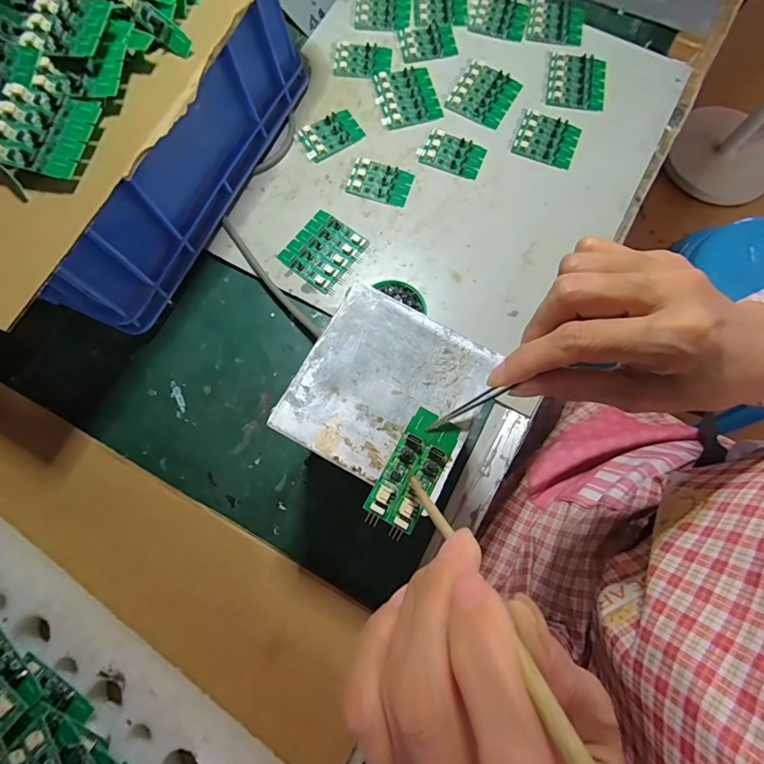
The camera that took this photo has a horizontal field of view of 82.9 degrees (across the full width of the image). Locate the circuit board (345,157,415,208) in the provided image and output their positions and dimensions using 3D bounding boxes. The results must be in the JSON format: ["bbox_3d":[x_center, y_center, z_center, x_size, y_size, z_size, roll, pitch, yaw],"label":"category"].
[{"bbox_3d":[-0.001,-0.207,0.443,0.061,0.006,0.043,18,77,5],"label":"circuit board"}]

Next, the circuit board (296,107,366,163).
[{"bbox_3d":[-0.054,-0.262,0.457,0.065,0.006,0.043,-30,78,-6],"label":"circuit board"}]

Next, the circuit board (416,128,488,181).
[{"bbox_3d":[0.074,-0.240,0.452,0.065,0.007,0.042,21,77,5],"label":"circuit board"}]

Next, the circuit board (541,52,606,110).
[{"bbox_3d":[0.211,-0.331,0.472,0.067,0.005,0.070,10,77,3],"label":"circuit board"}]

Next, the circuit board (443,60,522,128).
[{"bbox_3d":[0.111,-0.312,0.469,0.062,0.008,0.068,29,78,7],"label":"circuit board"}]

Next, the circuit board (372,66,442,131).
[{"bbox_3d":[0.027,-0.309,0.467,0.063,0.004,0.071,-13,76,-3],"label":"circuit board"}]

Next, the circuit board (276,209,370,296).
[{"bbox_3d":[-0.057,-0.130,0.425,0.066,0.005,0.069,38,80,9],"label":"circuit board"}]

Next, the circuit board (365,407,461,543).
[{"bbox_3d":[0.016,0.048,0.230,0.028,0.008,0.067,28,77,7],"label":"circuit board"}]

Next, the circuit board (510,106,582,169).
[{"bbox_3d":[0.173,-0.259,0.455,0.066,0.008,0.054,20,77,5],"label":"circuit board"}]

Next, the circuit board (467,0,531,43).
[{"bbox_3d":[0.133,-0.419,0.492,0.065,0.005,0.057,17,77,5],"label":"circuit board"}]

